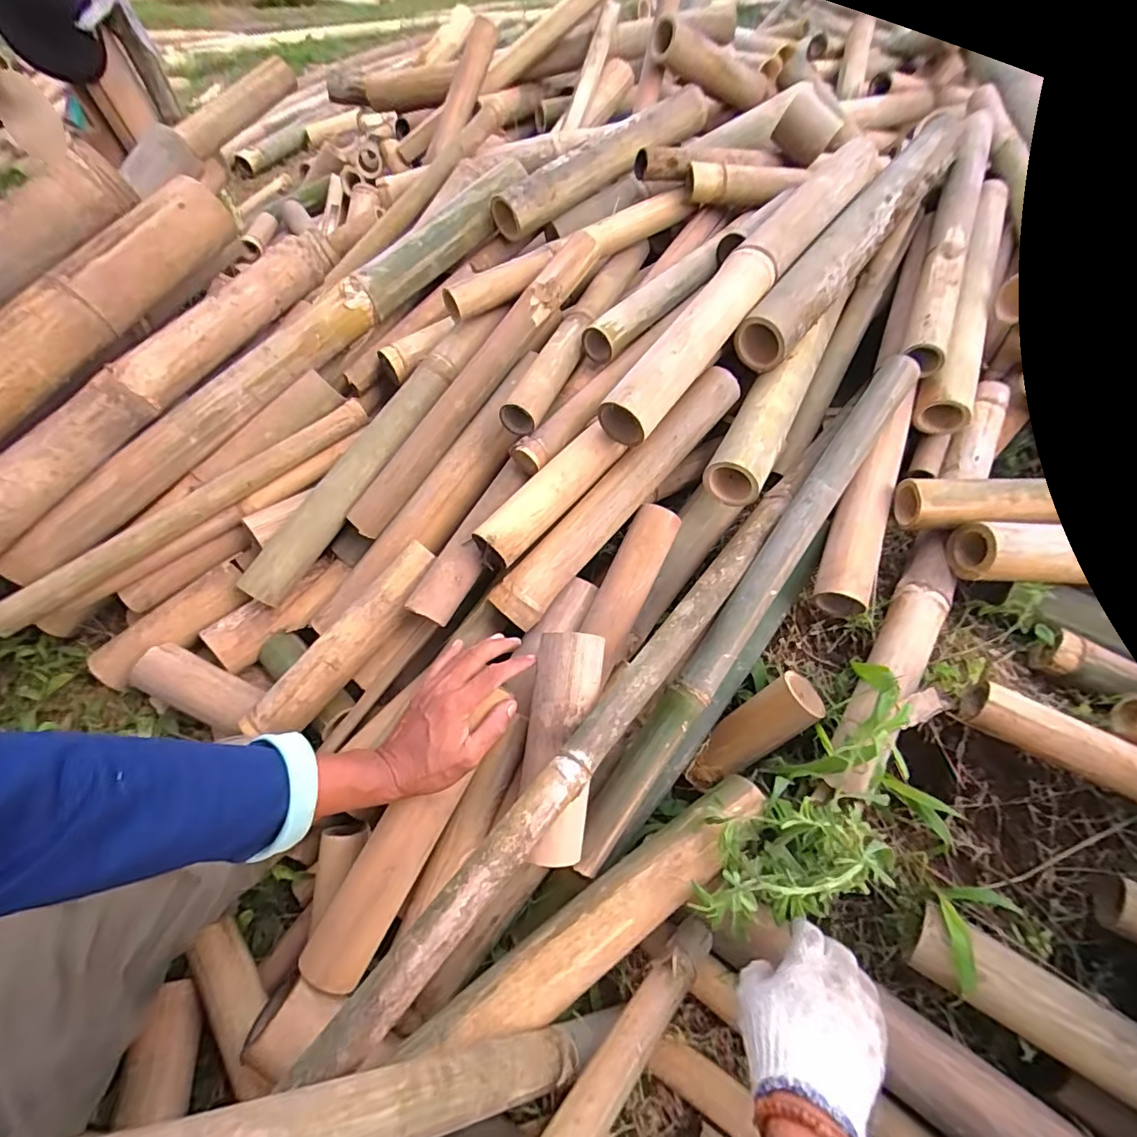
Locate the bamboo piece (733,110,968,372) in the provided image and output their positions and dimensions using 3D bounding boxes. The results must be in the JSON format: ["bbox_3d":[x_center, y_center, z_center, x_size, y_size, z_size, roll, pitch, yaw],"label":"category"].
[{"bbox_3d":[0.412,-0.473,0.732,0.072,0.063,0.556,35,72,23],"label":"bamboo piece"}]

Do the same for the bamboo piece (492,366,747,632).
[{"bbox_3d":[0.067,-0.090,0.624,0.059,0.047,0.400,38,80,25],"label":"bamboo piece"}]

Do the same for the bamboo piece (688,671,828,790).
[{"bbox_3d":[0.208,0.193,0.604,0.174,0.046,0.057,-45,55,17],"label":"bamboo piece"}]

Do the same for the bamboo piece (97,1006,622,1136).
[{"bbox_3d":[-0.087,0.333,0.332,0.034,0.413,0.040,-27,49,20],"label":"bamboo piece"}]

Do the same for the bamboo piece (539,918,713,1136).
[{"bbox_3d":[0.049,0.399,0.436,0.039,0.030,0.286,40,29,26],"label":"bamboo piece"}]

